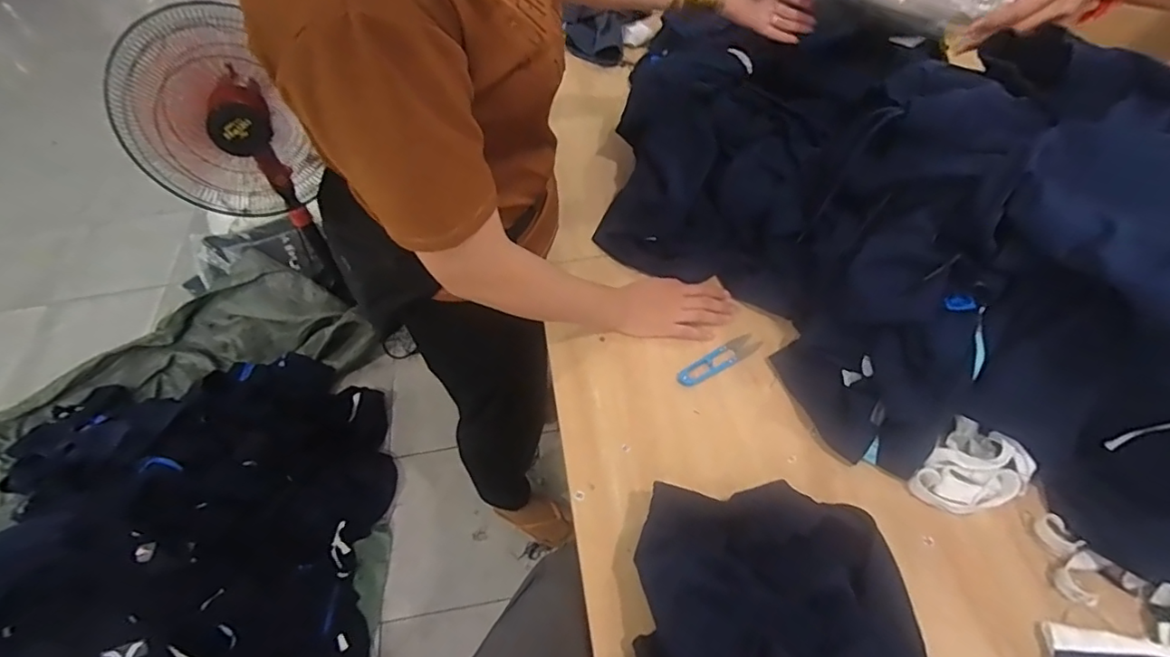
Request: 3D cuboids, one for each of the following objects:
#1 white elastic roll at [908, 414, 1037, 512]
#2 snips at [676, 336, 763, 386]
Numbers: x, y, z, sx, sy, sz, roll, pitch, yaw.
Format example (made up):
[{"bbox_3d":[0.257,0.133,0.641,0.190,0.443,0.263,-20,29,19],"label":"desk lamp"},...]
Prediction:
[{"bbox_3d":[0.405,0.151,0.580,0.101,0.036,0.082,-39,60,-22],"label":"white elastic roll"},{"bbox_3d":[0.169,0.038,0.704,0.120,0.004,0.030,-27,57,-15],"label":"snips"}]

